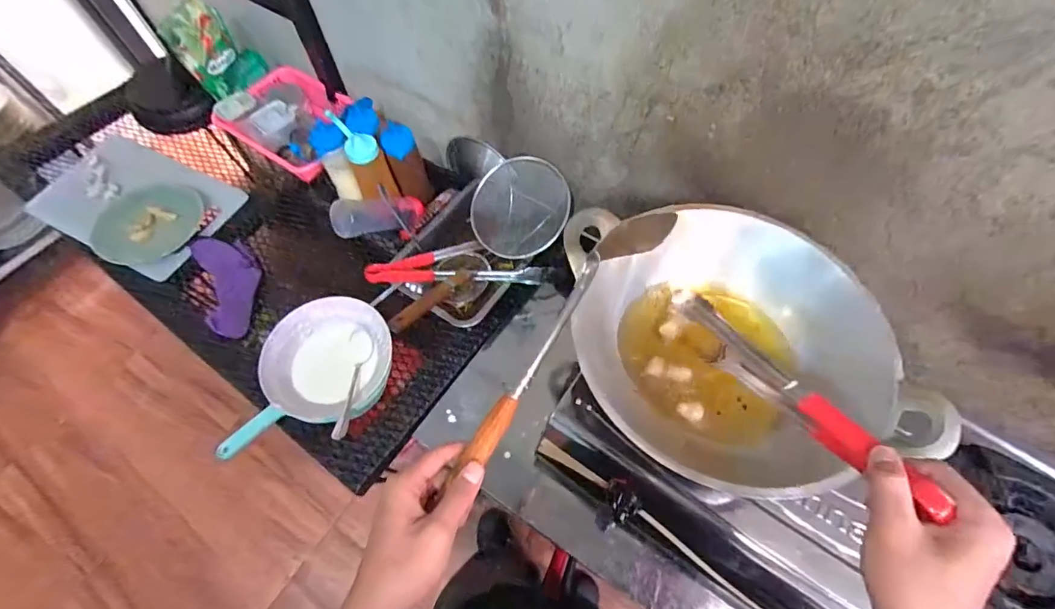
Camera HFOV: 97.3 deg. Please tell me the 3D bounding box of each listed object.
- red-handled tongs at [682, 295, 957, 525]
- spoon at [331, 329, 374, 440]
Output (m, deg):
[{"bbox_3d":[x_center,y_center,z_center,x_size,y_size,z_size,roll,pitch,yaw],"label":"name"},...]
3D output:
[{"bbox_3d":[0.238,0.076,0.446,0.032,0.047,0.310,-13,25,-5],"label":"red-handled tongs"},{"bbox_3d":[-0.272,0.120,0.724,0.038,0.025,0.188,-2,49,1],"label":"spoon"}]

